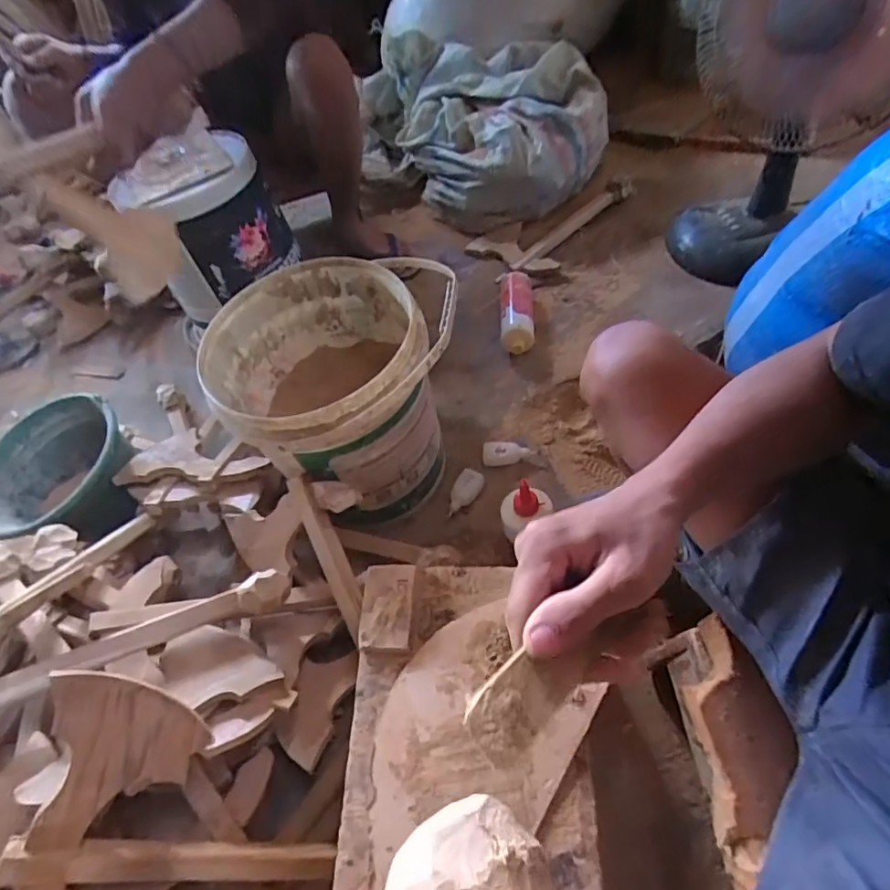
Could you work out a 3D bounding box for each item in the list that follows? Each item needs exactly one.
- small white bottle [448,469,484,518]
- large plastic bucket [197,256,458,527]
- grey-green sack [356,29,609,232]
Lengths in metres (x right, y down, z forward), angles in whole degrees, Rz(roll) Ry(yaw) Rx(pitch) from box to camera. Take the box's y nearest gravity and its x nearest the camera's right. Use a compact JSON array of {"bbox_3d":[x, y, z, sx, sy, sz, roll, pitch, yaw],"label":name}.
[{"bbox_3d":[0.033,0.080,0.882,0.042,0.034,0.078,24,63,26],"label":"small white bottle"},{"bbox_3d":[-0.132,-0.060,0.802,0.343,0.313,0.296,-7,54,8],"label":"large plastic bucket"},{"bbox_3d":[0.102,-0.793,1.307,0.462,0.274,0.498,-41,57,-17],"label":"grey-green sack"}]

